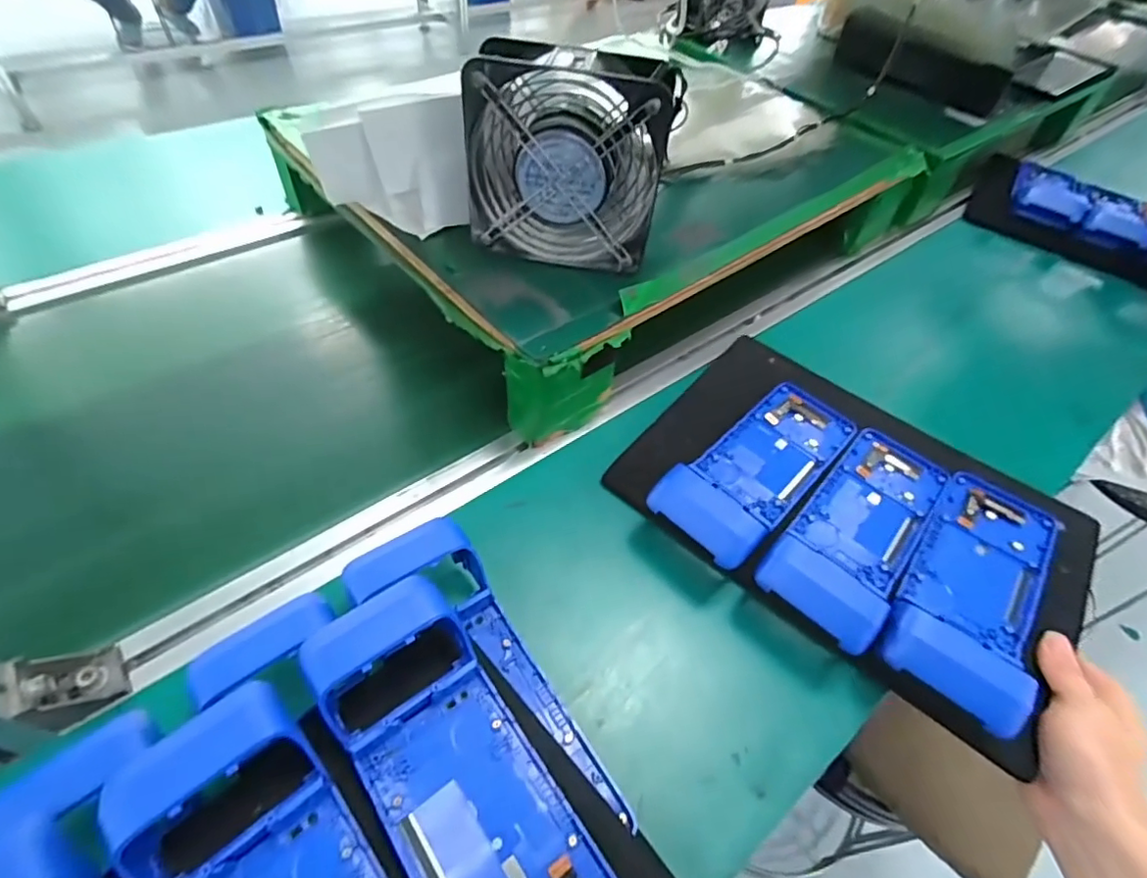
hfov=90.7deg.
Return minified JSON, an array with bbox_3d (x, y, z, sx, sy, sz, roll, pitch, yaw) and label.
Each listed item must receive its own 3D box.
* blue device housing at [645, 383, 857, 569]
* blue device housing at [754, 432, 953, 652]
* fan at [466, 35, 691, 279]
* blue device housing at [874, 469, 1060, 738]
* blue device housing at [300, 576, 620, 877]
[{"bbox_3d":[0.154,0.021,0.469,0.081,0.036,0.223,38,43,23],"label":"blue device housing"},{"bbox_3d":[0.225,0.068,0.442,0.082,0.034,0.224,37,44,22],"label":"blue device housing"},{"bbox_3d":[-0.005,-0.219,0.447,0.147,0.142,0.052,10,52,3],"label":"fan"},{"bbox_3d":[0.299,0.102,0.418,0.083,0.034,0.235,38,45,22],"label":"blue device housing"},{"bbox_3d":[-0.057,0.176,0.288,0.082,0.043,0.226,-29,60,-25],"label":"blue device housing"}]

